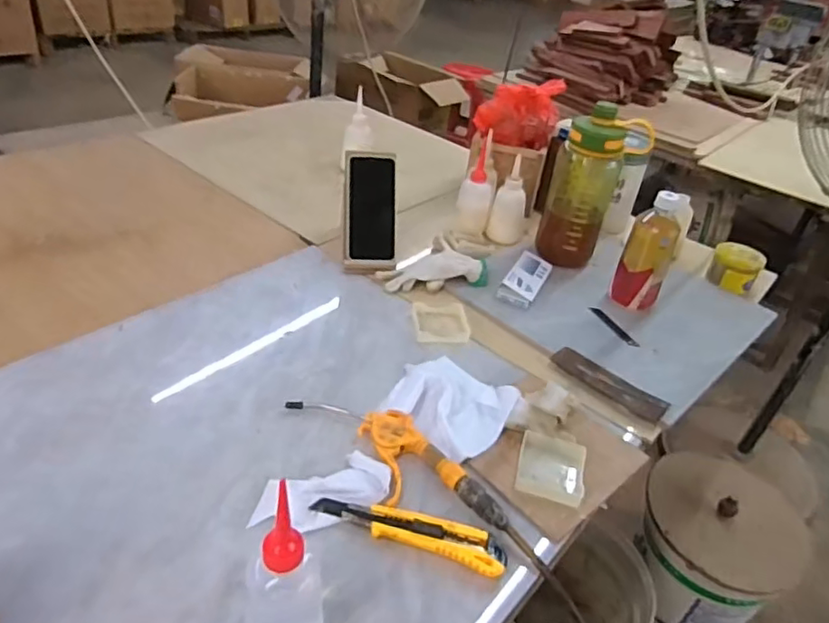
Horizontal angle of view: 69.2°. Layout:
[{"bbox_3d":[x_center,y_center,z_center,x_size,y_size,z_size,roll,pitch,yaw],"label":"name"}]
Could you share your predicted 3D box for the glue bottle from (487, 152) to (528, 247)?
[{"bbox_3d":[0.171,-0.192,1.071,0.062,0.133,0.057,13,35,9],"label":"glue bottle"}]

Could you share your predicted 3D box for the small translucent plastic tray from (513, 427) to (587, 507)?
[{"bbox_3d":[0.150,0.169,0.653,0.070,0.020,0.071,14,35,10],"label":"small translucent plastic tray"}]

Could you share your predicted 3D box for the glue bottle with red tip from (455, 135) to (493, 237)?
[{"bbox_3d":[0.109,-0.209,1.075,0.061,0.132,0.059,9,35,3],"label":"glue bottle with red tip"}]

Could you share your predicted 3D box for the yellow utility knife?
[{"bbox_3d":[-0.004,0.207,0.575,0.185,0.014,0.041,15,35,11],"label":"yellow utility knife"}]

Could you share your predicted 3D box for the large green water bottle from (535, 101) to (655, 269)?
[{"bbox_3d":[0.288,-0.194,0.987,0.133,0.243,0.088,15,35,11],"label":"large green water bottle"}]

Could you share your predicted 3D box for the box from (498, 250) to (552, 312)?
[{"bbox_3d":[0.178,-0.054,0.953,0.051,0.031,0.122,21,37,19],"label":"box"}]

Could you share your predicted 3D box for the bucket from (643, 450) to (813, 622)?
[{"bbox_3d":[0.614,0.502,1.261,0.301,0.266,0.297,6,35,-4],"label":"bucket"}]

